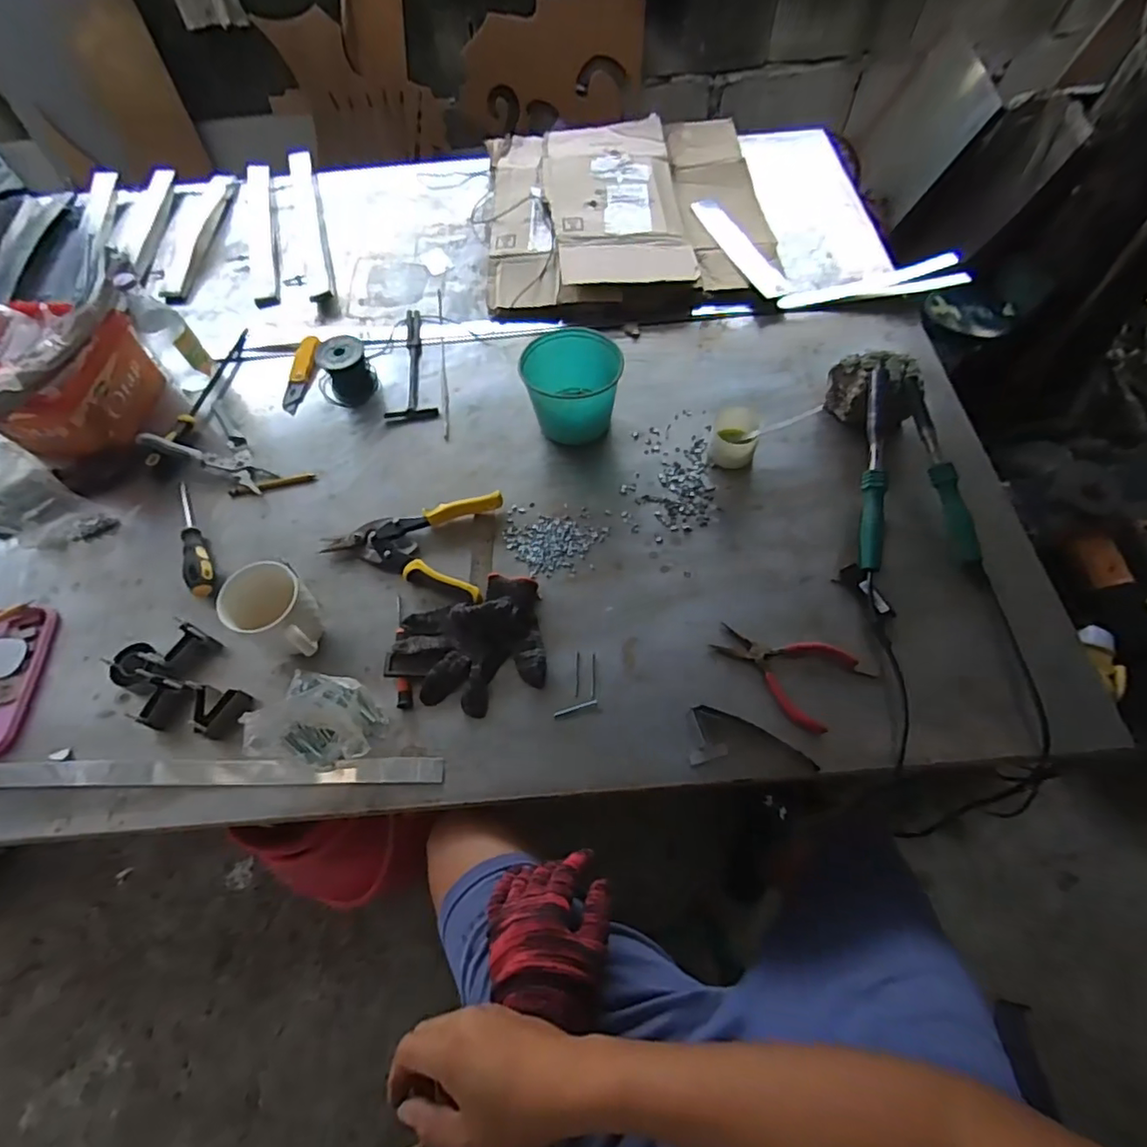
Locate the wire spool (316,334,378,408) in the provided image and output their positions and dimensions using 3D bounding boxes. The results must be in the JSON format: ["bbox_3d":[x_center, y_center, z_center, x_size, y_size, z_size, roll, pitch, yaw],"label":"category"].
[{"bbox_3d":[-0.337,-0.306,0.871,0.071,0.066,0.077,-27,64,-12],"label":"wire spool"}]

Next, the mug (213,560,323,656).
[{"bbox_3d":[-0.321,0.052,0.656,0.111,0.101,0.082,30,69,16],"label":"mug"}]

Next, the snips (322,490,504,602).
[{"bbox_3d":[-0.211,-0.042,0.746,0.217,0.026,0.146,6,62,5],"label":"snips"}]

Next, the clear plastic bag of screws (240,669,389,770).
[{"bbox_3d":[-0.274,0.158,0.640,0.129,0.056,0.101,8,62,6],"label":"clear plastic bag of screws"}]

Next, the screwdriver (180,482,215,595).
[{"bbox_3d":[-0.493,-0.048,0.761,0.027,0.029,0.202,-24,64,-10],"label":"screwdriver"}]

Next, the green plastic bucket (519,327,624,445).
[{"bbox_3d":[-0.002,-0.254,0.797,0.113,0.115,0.109,-1,62,2],"label":"green plastic bucket"}]

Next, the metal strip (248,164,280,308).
[{"bbox_3d":[-0.562,-0.617,1.052,0.044,0.021,0.389,-14,62,-6],"label":"metal strip"}]

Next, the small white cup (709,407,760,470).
[{"bbox_3d":[0.216,-0.178,0.788,0.061,0.060,0.067,14,63,9],"label":"small white cup"}]

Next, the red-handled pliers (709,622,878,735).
[{"bbox_3d":[0.246,0.097,0.661,0.155,0.019,0.103,38,69,20],"label":"red-handled pliers"}]

